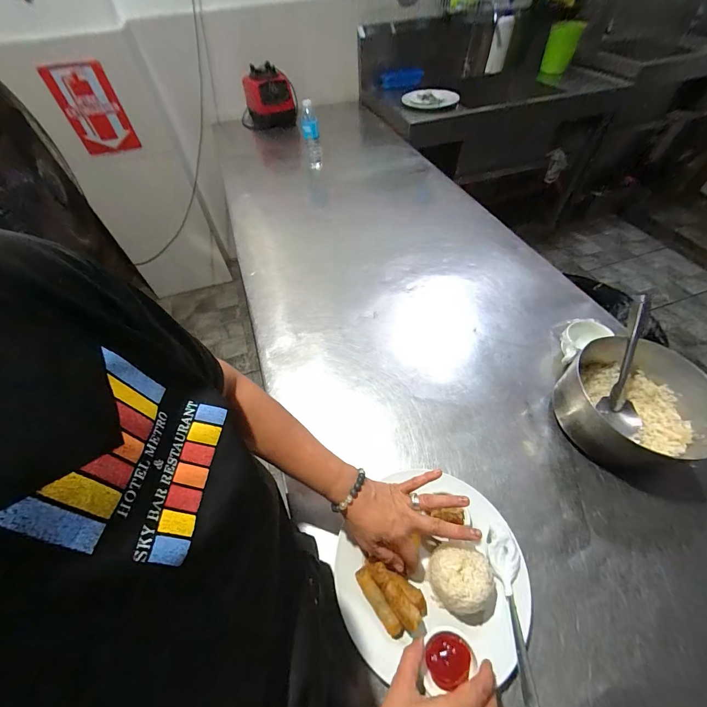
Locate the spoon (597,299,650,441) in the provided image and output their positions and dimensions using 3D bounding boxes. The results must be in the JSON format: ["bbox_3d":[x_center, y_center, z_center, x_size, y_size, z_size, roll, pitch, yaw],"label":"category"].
[{"bbox_3d":[0.477,0.022,0.541,0.051,0.046,0.242,8,95,8],"label":"spoon"}]

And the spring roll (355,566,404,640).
[{"bbox_3d":[0.033,0.323,0.409,0.019,0.030,0.084,-30,58,-19],"label":"spring roll"}]

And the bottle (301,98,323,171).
[{"bbox_3d":[-0.152,-0.778,1.145,0.063,0.210,0.070,-7,54,-3],"label":"bottle"}]

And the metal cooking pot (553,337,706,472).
[{"bbox_3d":[0.476,0.089,0.544,0.208,0.109,0.197,-1,54,1],"label":"metal cooking pot"}]

